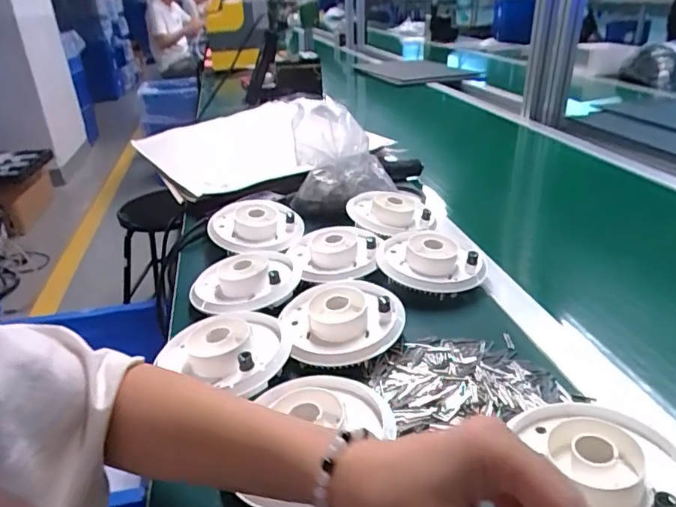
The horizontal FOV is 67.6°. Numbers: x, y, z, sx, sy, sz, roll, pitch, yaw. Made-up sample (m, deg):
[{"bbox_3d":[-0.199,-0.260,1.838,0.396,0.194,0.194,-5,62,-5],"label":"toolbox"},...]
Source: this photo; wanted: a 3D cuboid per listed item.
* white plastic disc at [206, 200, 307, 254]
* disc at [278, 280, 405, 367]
[{"bbox_3d":[-0.108,-0.038,0.672,0.123,0.035,0.130,-9,27,-11],"label":"white plastic disc"},{"bbox_3d":[0.006,0.057,0.494,0.114,0.024,0.123,-2,27,1],"label":"disc"}]

